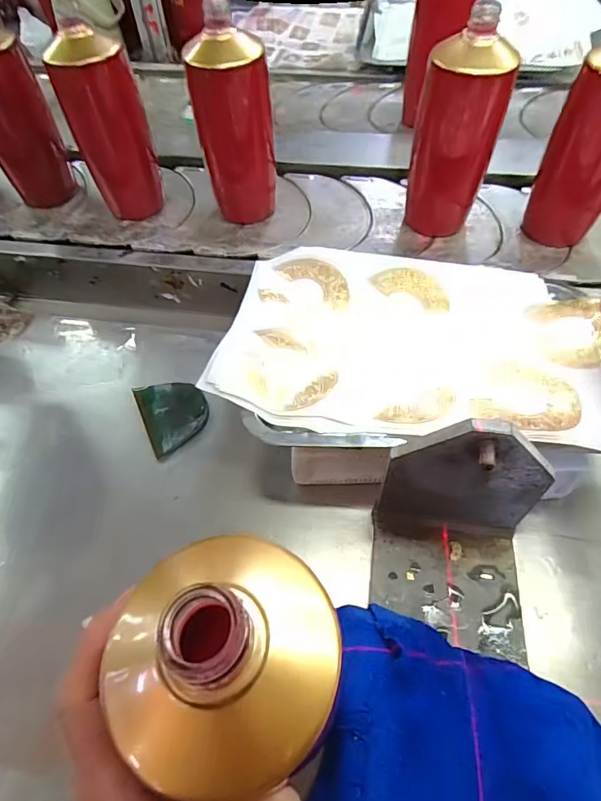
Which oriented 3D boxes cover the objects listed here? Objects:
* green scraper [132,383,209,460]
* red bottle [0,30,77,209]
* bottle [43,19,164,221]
[{"bbox_3d":[-0.117,0.009,0.421,0.058,0.012,0.077,-25,59,-15],"label":"green scraper"},{"bbox_3d":[-0.329,-0.320,0.523,0.060,0.168,0.062,14,57,11],"label":"red bottle"},{"bbox_3d":[-0.207,-0.302,0.508,0.061,0.177,0.069,19,59,14],"label":"bottle"}]

